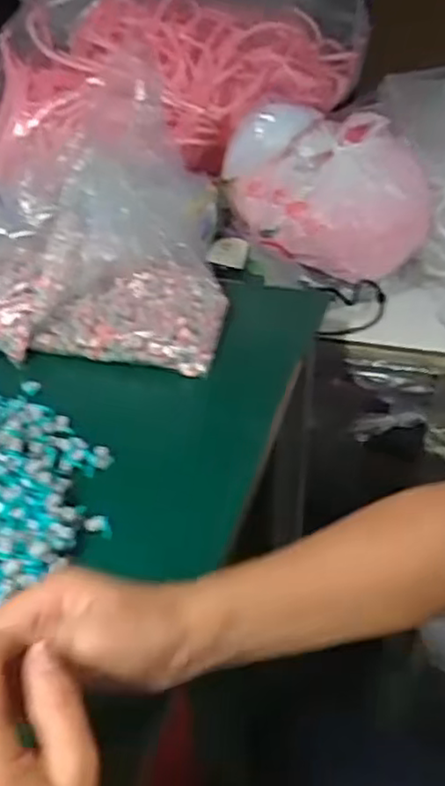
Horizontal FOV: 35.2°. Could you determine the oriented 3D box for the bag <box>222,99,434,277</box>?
[{"bbox_3d":[0.135,-0.261,0.910,0.259,0.161,0.193,8,36,12],"label":"bag"}]

